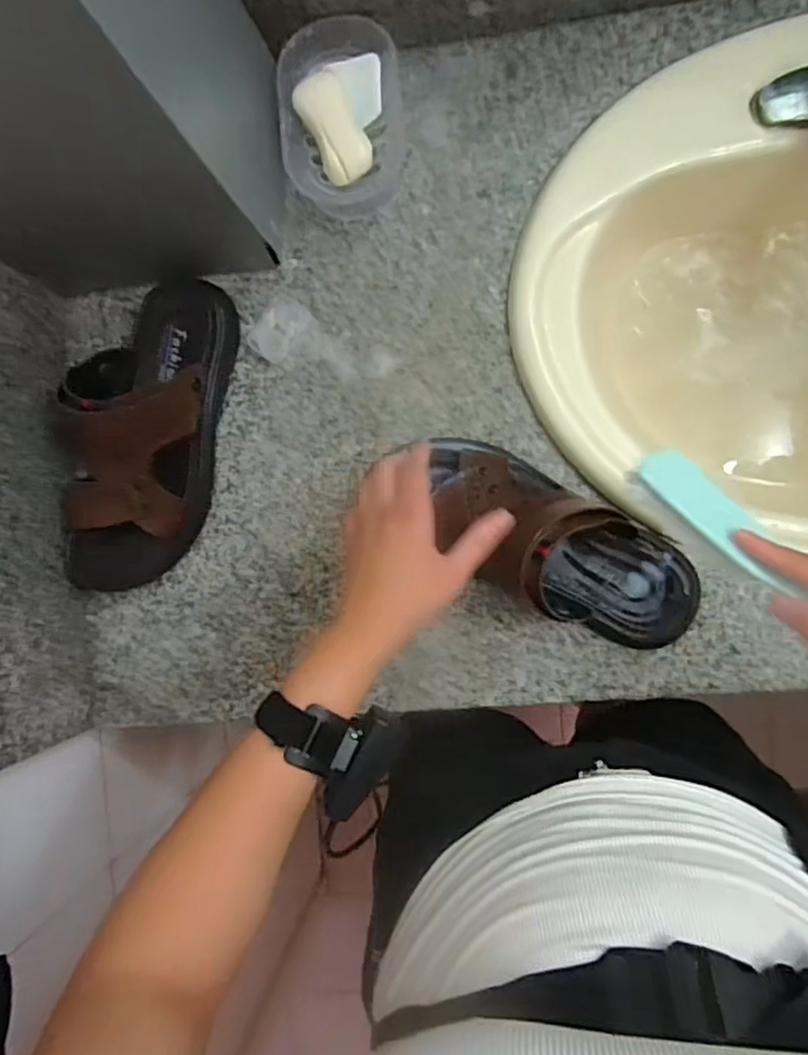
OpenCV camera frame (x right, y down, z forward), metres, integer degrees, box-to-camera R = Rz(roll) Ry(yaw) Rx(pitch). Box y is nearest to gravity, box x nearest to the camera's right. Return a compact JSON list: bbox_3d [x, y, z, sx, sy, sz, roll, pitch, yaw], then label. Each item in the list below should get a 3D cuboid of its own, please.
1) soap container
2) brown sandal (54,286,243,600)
[{"bbox_3d":[-0.051,-0.354,0.569,0.102,0.055,0.146,-4,88,8],"label":"soap container"},{"bbox_3d":[-0.234,-0.084,0.565,0.122,0.084,0.286,10,90,8],"label":"brown sandal"}]

